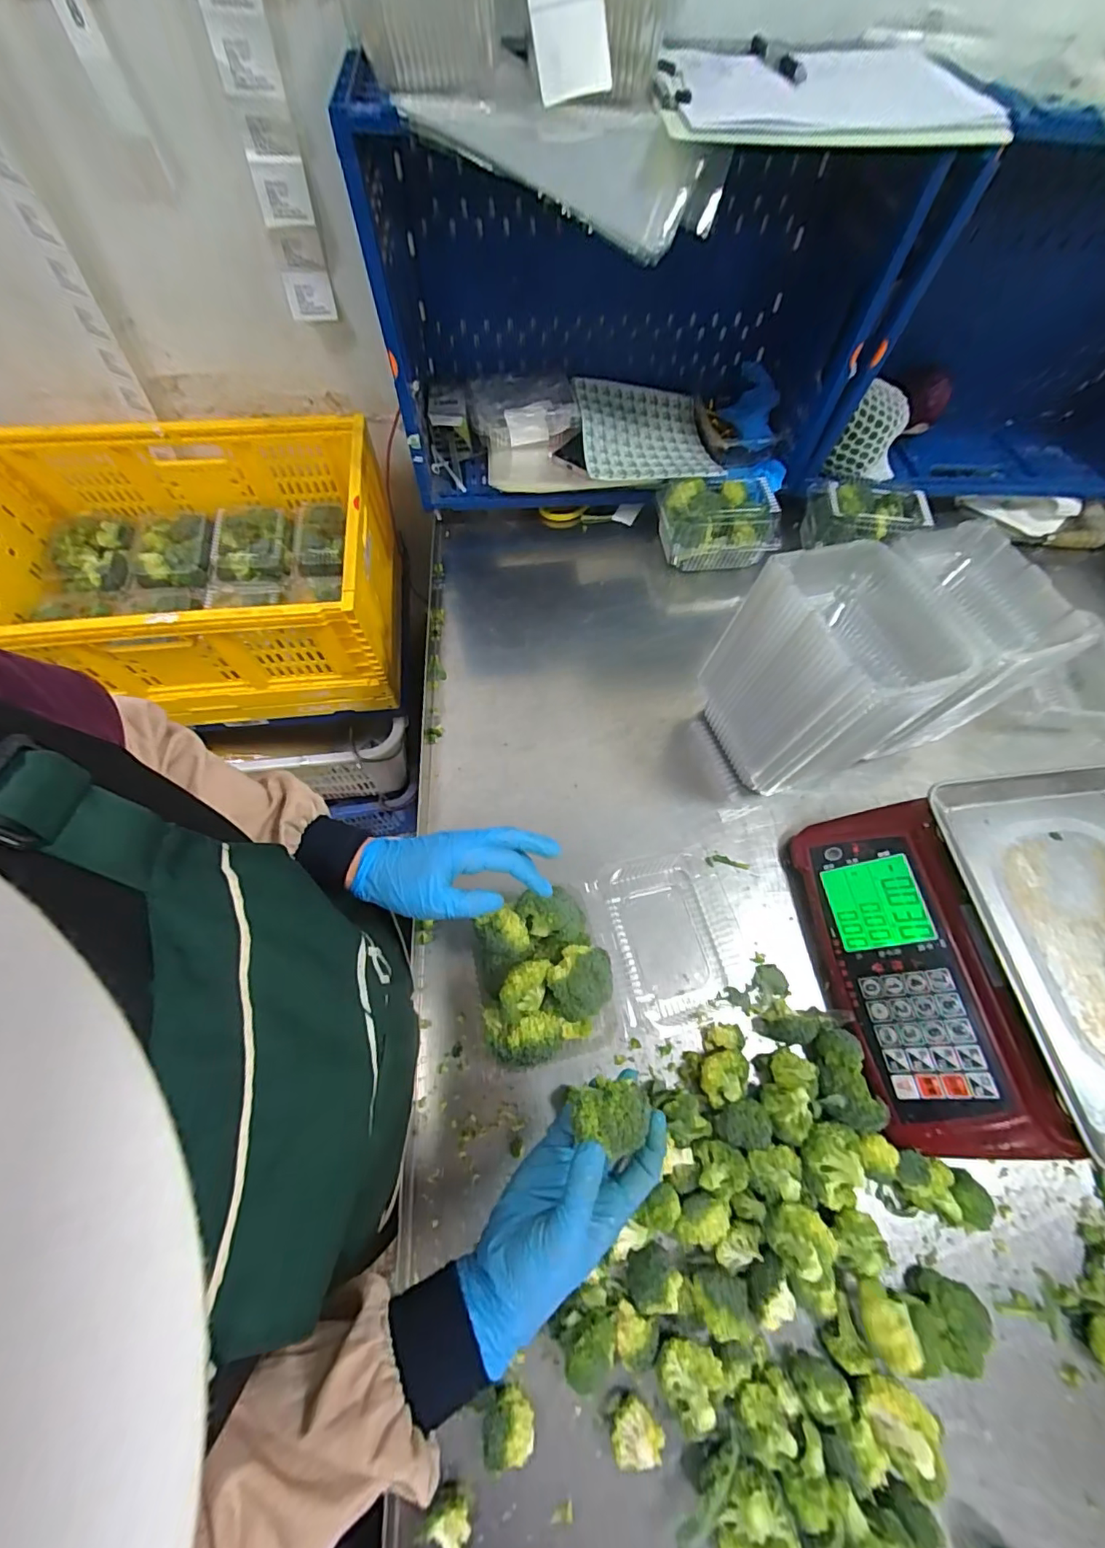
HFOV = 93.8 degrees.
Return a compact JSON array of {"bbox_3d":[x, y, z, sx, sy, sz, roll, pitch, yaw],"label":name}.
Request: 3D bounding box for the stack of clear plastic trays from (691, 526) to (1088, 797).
[{"bbox_3d":[0.365,-0.122,0.601,0.295,0.250,0.178,-17,66,-9],"label":"stack of clear plastic trays"}]

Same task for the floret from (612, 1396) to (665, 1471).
[{"bbox_3d":[0.065,0.517,0.407,0.039,0.031,0.030,-12,65,-7],"label":"floret"}]

